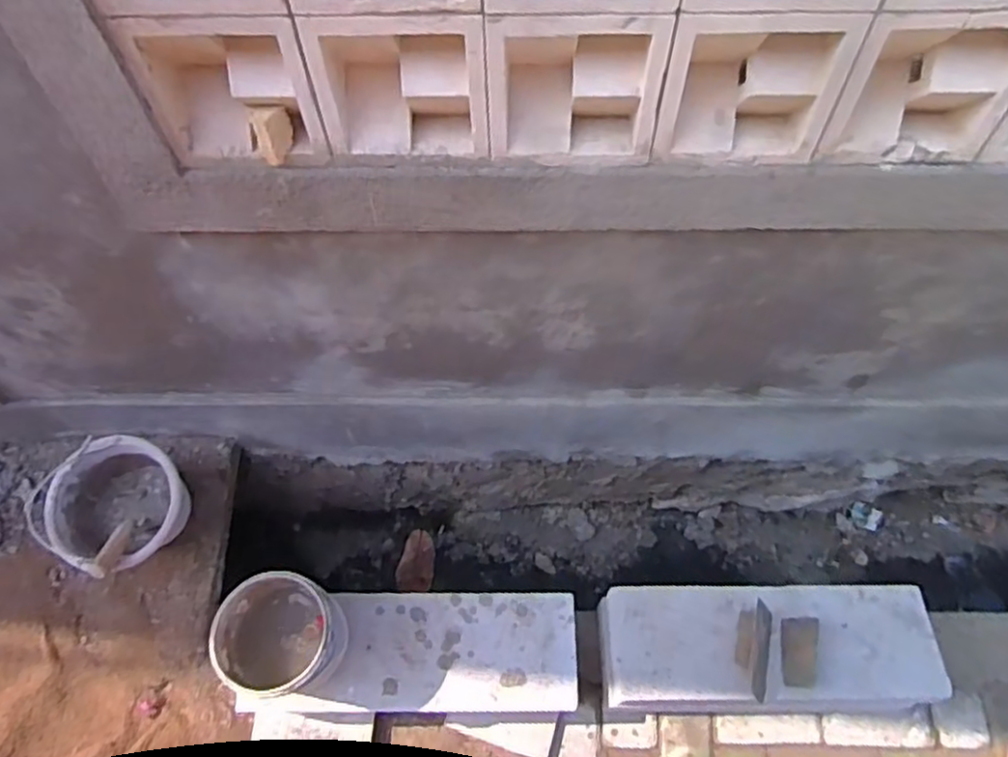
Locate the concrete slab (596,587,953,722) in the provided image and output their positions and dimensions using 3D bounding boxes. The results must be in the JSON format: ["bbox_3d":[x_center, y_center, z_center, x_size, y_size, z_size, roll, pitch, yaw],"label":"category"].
[{"bbox_3d":[0.482,0.498,1.294,0.600,0.190,0.228,-3,58,0],"label":"concrete slab"}]

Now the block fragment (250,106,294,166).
[{"bbox_3d":[-0.288,-0.302,0.867,0.045,0.057,0.041,2,58,3],"label":"block fragment"}]

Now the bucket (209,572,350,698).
[{"bbox_3d":[-0.366,0.425,1.140,0.175,0.171,0.174,-1,58,1],"label":"bucket"}]

